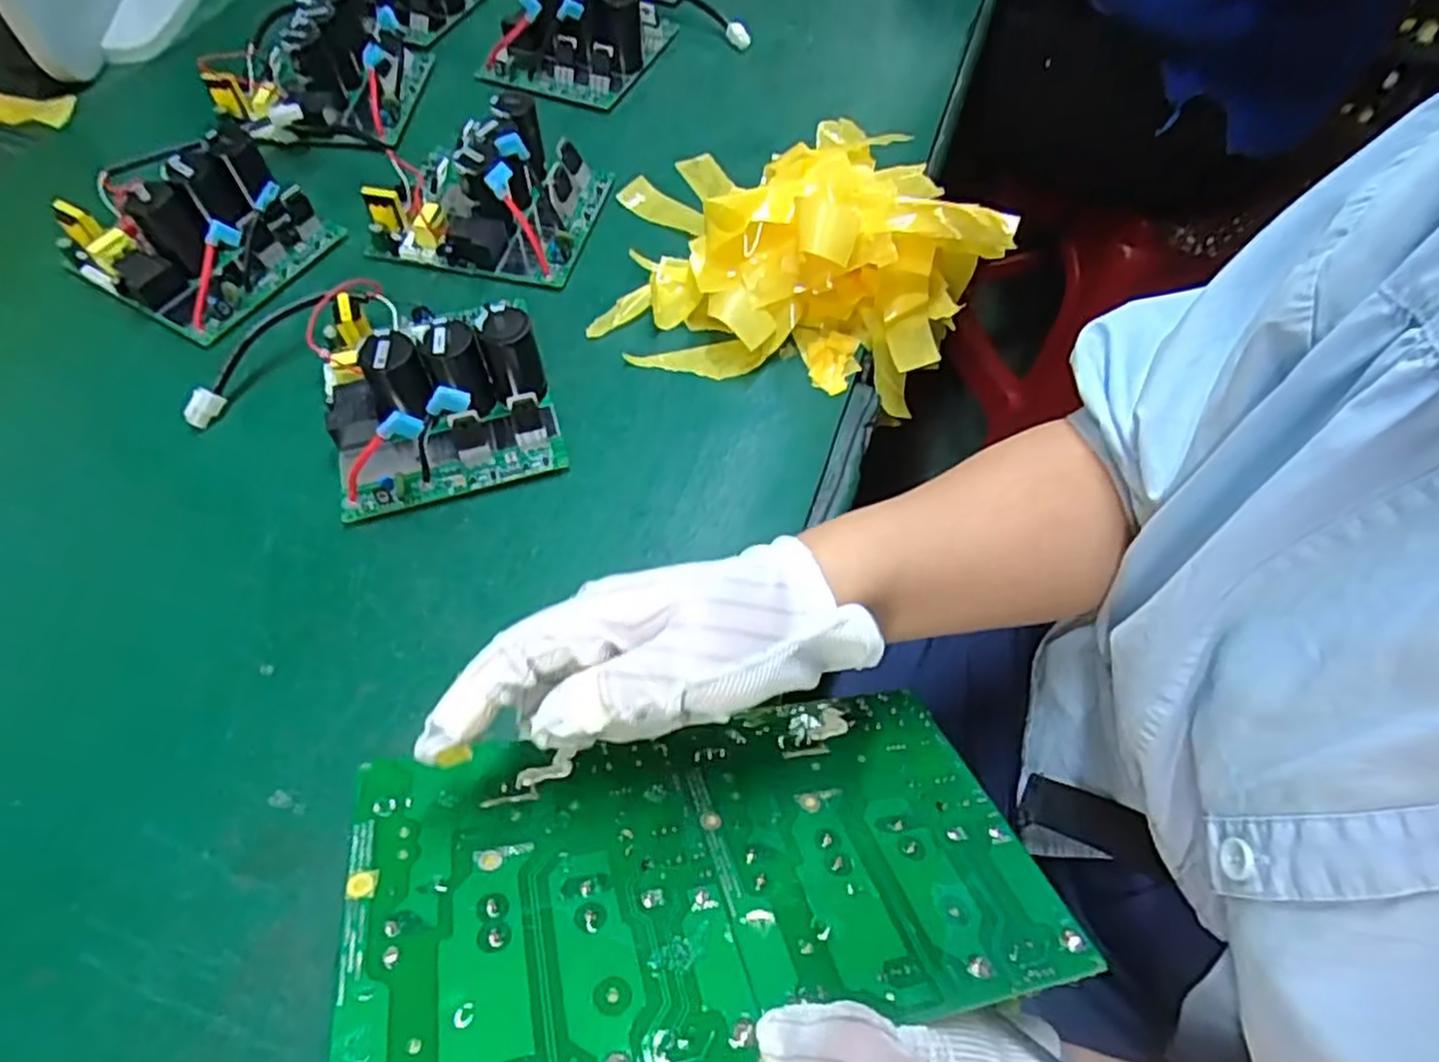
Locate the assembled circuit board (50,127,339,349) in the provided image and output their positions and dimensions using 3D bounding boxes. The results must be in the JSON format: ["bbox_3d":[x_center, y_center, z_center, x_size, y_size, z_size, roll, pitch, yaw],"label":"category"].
[{"bbox_3d":[-0.341,-0.199,0.496,0.136,0.061,0.116,25,62,13],"label":"assembled circuit board"}]

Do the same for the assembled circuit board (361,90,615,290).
[{"bbox_3d":[-0.153,-0.234,0.517,0.134,0.060,0.121,12,59,5],"label":"assembled circuit board"}]

